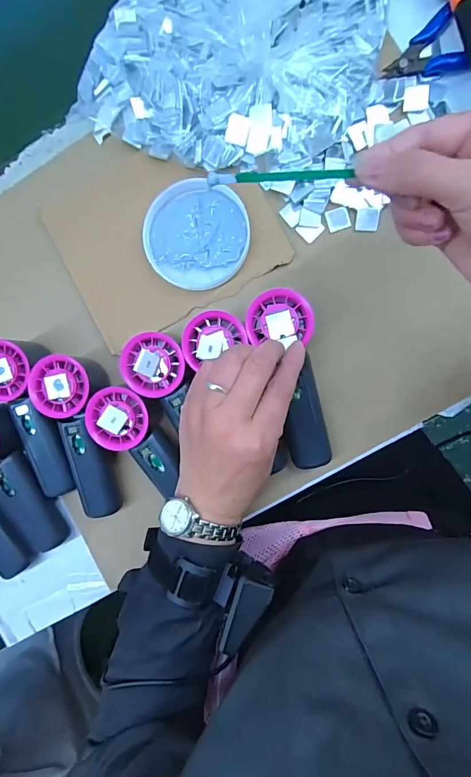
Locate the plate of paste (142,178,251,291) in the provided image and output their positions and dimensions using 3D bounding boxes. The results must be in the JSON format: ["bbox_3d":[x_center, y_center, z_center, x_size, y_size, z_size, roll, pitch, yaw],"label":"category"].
[{"bbox_3d":[-0.036,-0.149,0.379,0.096,0.015,0.101,0,90,7],"label":"plate of paste"}]

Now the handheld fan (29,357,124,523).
[{"bbox_3d":[-0.149,0.048,0.378,0.051,0.049,0.154,-10,89,7],"label":"handheld fan"}]

